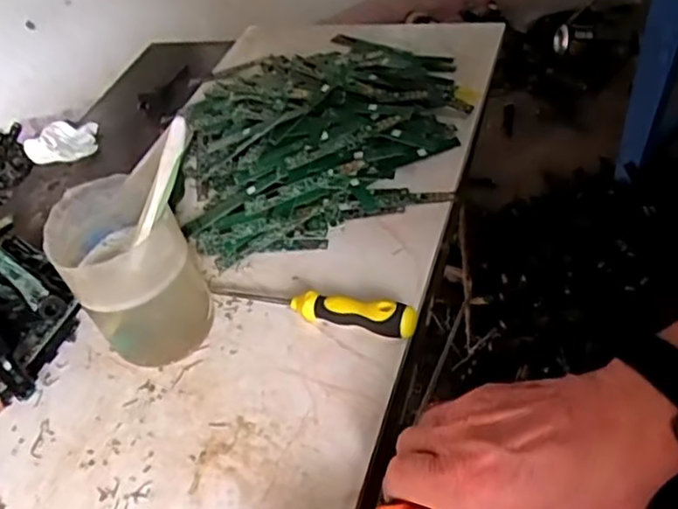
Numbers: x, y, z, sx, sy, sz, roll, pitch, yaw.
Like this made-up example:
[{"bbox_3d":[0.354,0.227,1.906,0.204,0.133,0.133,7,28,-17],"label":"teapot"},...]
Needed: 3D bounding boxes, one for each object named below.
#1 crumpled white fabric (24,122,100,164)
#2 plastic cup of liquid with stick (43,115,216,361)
[{"bbox_3d":[-0.286,-0.119,0.683,0.067,0.024,0.053,-12,43,3],"label":"crumpled white fabric"},{"bbox_3d":[-0.129,-0.009,0.415,0.090,0.152,0.075,-31,48,-19],"label":"plastic cup of liquid with stick"}]

